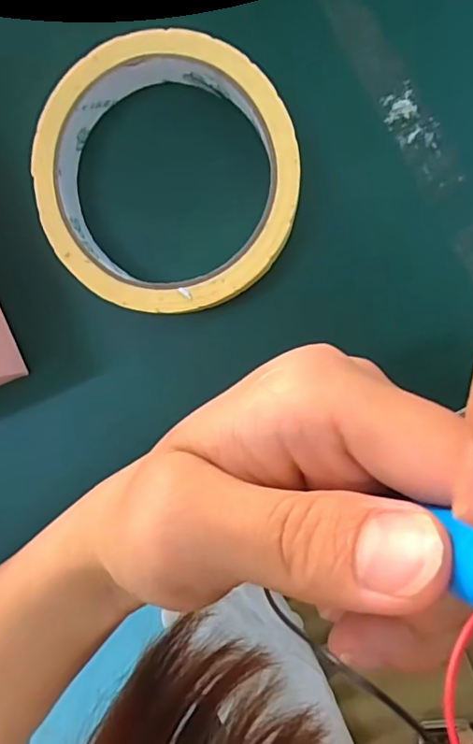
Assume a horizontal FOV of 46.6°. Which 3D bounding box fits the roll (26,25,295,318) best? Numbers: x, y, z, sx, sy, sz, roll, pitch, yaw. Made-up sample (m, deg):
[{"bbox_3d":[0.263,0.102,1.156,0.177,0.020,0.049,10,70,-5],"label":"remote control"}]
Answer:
[{"bbox_3d":[-0.025,-0.069,0.199,0.092,0.022,0.091,0,94,6],"label":"roll"}]

